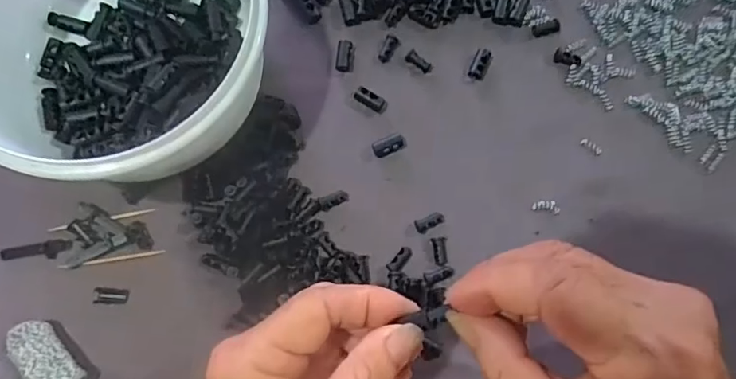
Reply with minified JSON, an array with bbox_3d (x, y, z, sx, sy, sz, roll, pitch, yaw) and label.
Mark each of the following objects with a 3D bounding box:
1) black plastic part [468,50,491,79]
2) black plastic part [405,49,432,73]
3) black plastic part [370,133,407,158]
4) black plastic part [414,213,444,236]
[{"bbox_3d":[0.070,-0.079,0.322,0.009,0.004,0.020,24,81,1],"label":"black plastic part"},{"bbox_3d":[0.032,-0.080,0.321,0.017,0.004,0.008,43,82,4],"label":"black plastic part"},{"bbox_3d":[0.013,-0.027,0.313,0.020,0.008,0.011,-29,84,-7],"label":"black plastic part"},{"bbox_3d":[0.037,0.020,0.307,0.019,0.007,0.009,-22,83,-6],"label":"black plastic part"}]

